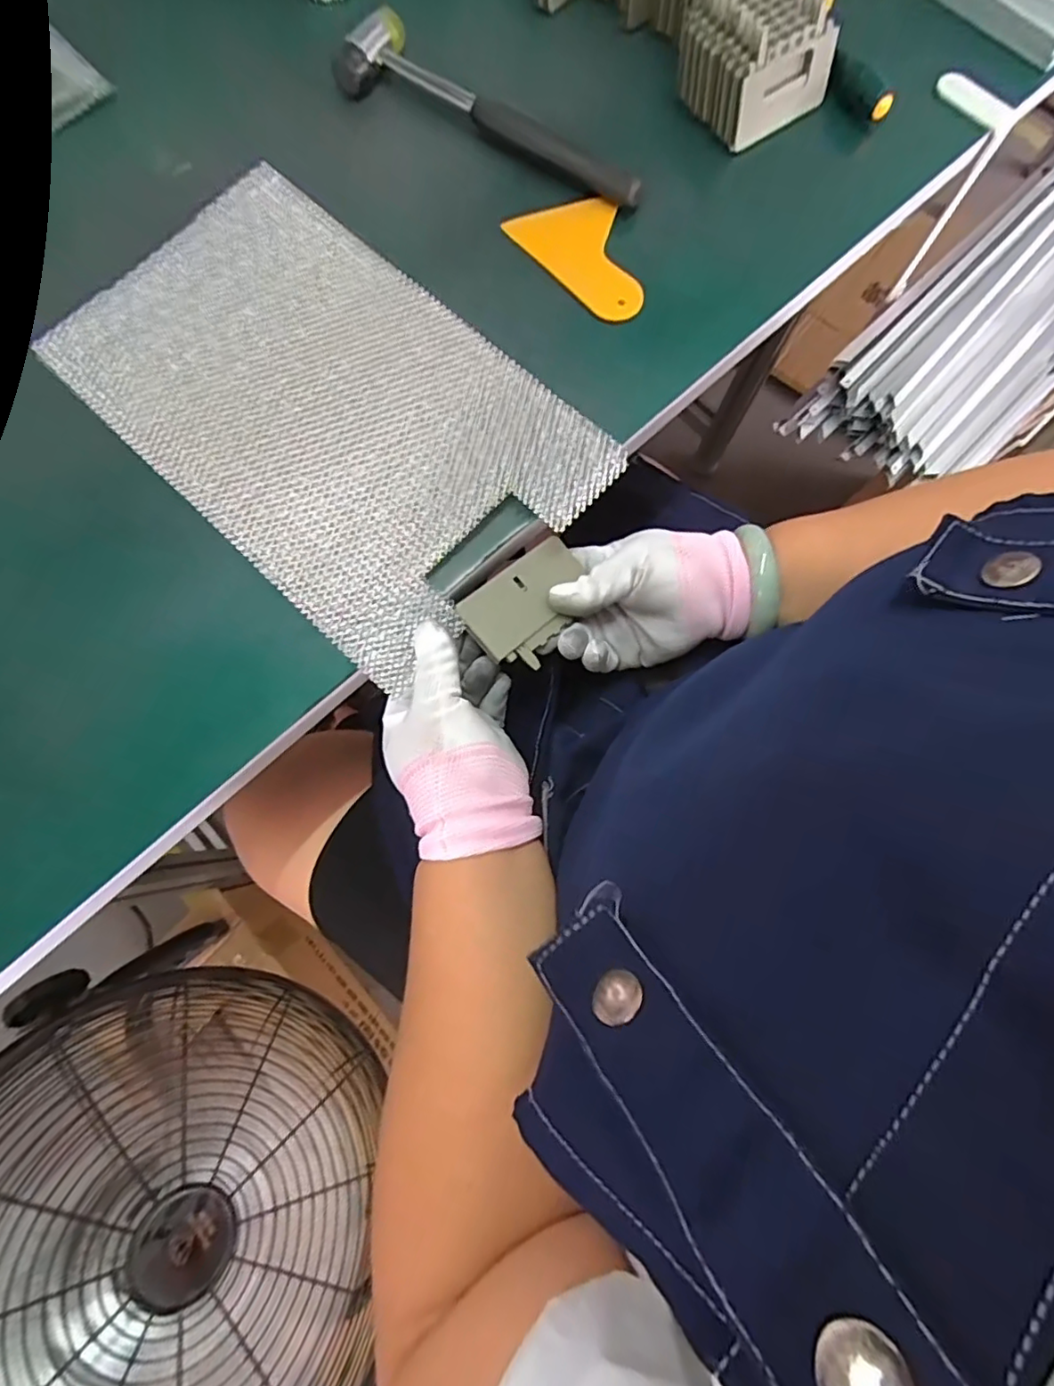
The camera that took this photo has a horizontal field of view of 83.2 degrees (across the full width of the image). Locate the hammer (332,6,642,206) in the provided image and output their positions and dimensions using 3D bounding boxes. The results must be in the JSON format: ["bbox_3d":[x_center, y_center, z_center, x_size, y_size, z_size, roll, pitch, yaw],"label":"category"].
[{"bbox_3d":[-0.023,-0.412,0.417,0.241,0.020,0.055,27,78,5],"label":"hammer"}]

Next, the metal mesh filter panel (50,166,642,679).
[{"bbox_3d":[-0.128,-0.181,0.370,0.325,0.010,0.197,43,84,9],"label":"metal mesh filter panel"}]

